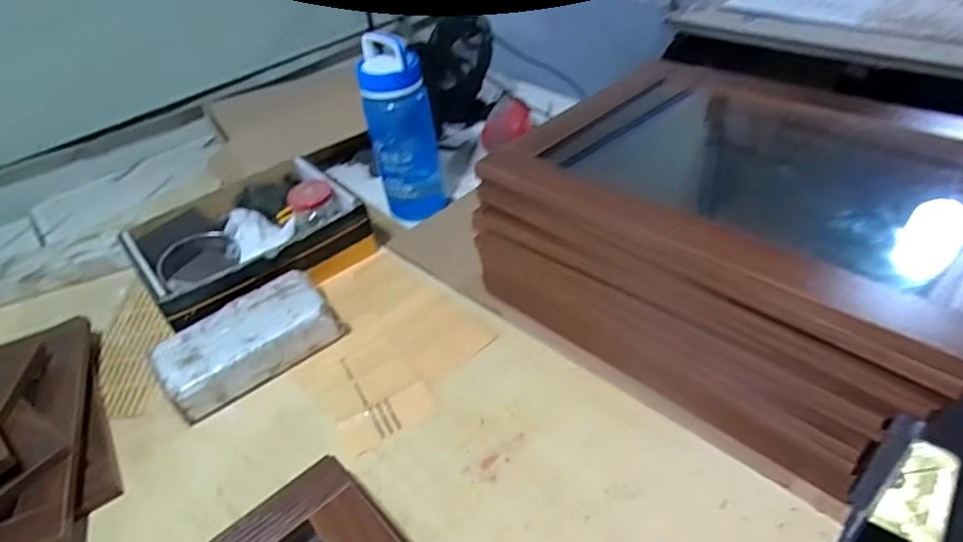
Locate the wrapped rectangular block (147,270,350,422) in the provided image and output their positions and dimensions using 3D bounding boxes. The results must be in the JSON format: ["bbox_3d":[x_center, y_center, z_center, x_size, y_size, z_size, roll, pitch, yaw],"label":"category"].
[{"bbox_3d":[-0.291,0.089,0.731,0.213,0.058,0.110,-32,45,-25],"label":"wrapped rectangular block"}]

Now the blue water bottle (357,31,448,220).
[{"bbox_3d":[-0.123,-0.220,0.912,0.104,0.266,0.088,-10,40,-1],"label":"blue water bottle"}]

